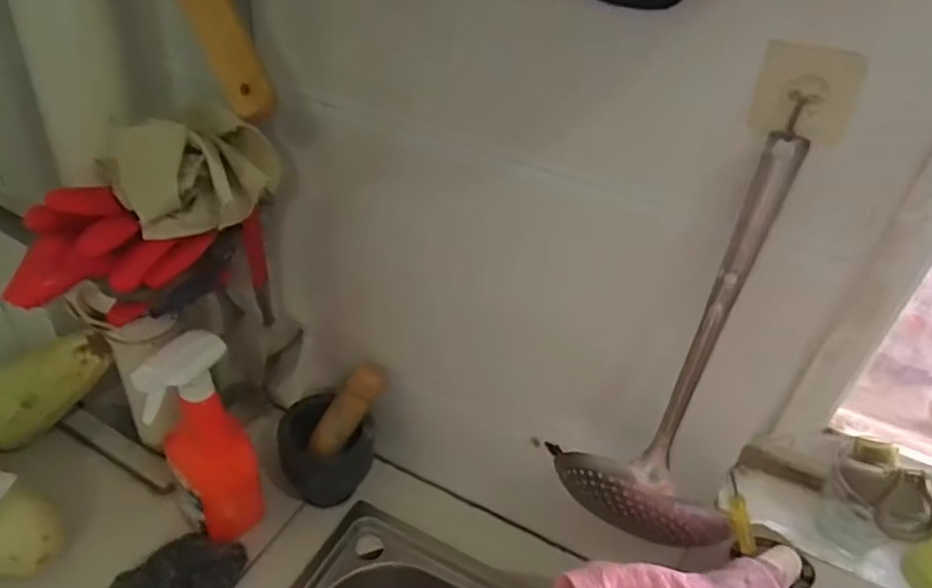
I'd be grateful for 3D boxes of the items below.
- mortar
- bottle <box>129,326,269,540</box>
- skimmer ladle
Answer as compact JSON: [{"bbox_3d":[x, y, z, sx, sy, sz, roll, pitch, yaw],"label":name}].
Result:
[{"bbox_3d":[-0.170,0.189,0.758,0.106,0.125,0.089,-26,49,-36],"label":"mortar"},{"bbox_3d":[-0.269,0.160,0.662,0.087,0.274,0.074,-16,43,-28],"label":"bottle"},{"bbox_3d":[0.181,0.061,0.508,0.148,0.369,0.080,17,38,12],"label":"skimmer ladle"}]

